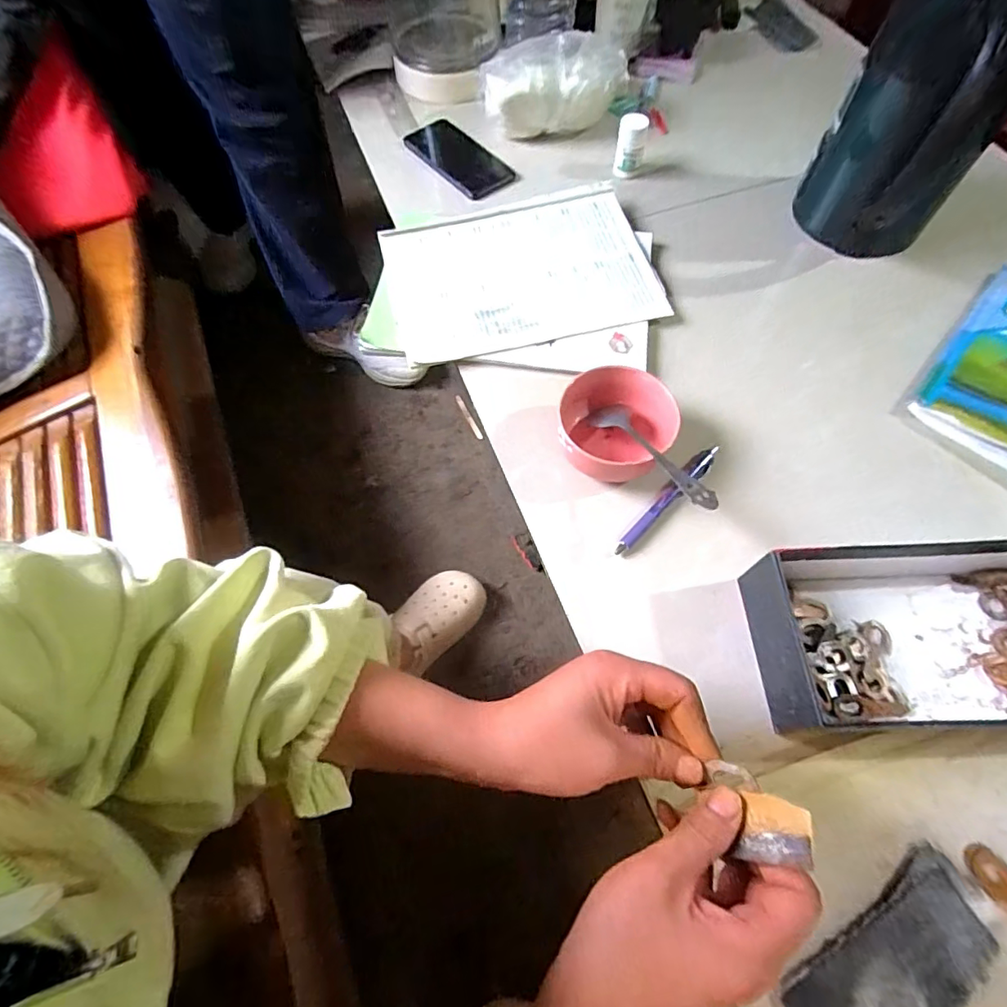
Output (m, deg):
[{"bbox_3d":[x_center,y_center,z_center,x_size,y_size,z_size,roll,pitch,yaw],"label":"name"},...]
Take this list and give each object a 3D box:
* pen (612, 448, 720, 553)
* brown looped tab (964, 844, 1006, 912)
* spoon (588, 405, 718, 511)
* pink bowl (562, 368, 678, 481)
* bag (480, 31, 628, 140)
[{"bbox_3d":[0.143,-0.006,0.459,0.136,0.008,0.017,-40,71,-17],"label":"pen"},{"bbox_3d":[0.324,0.249,0.338,0.025,0.004,0.054,-24,67,-11],"label":"brown looped tab"},{"bbox_3d":[0.120,-0.043,0.428,0.038,0.017,0.150,-23,45,-12],"label":"spoon"},{"bbox_3d":[0.099,-0.069,0.470,0.095,0.045,0.104,0,64,0],"label":"pink bowl"},{"bbox_3d":[0.062,-0.534,0.675,0.179,0.094,0.080,2,64,1],"label":"bag"}]

